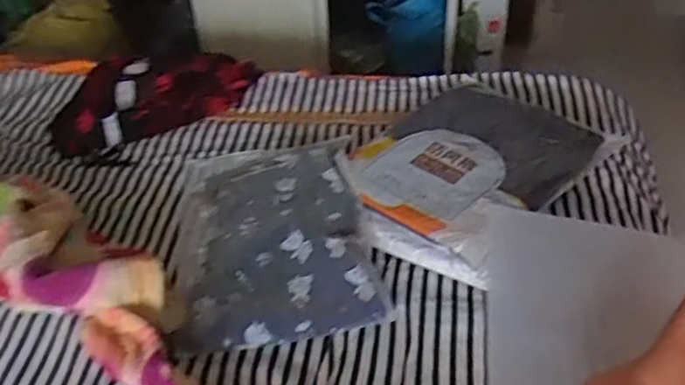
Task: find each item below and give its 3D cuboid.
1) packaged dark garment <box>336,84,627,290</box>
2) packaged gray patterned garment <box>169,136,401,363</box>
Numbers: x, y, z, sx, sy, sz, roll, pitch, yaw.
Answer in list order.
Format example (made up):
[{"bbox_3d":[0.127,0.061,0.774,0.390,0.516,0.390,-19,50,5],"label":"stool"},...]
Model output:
[{"bbox_3d":[0.188,-0.047,0.980,0.305,0.049,0.399,28,51,31],"label":"packaged dark garment"},{"bbox_3d":[-0.100,0.048,0.904,0.256,0.035,0.382,-10,42,-5],"label":"packaged gray patterned garment"}]

